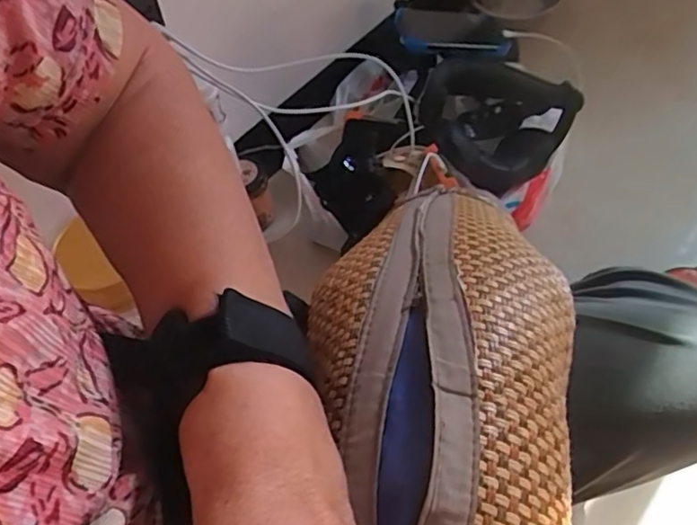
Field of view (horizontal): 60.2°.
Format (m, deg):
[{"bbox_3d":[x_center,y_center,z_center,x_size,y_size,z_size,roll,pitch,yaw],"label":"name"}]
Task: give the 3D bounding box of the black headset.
[{"bbox_3d":[0.191,-0.179,0.781,0.196,0.093,0.170,-3,49,2],"label":"black headset"}]

